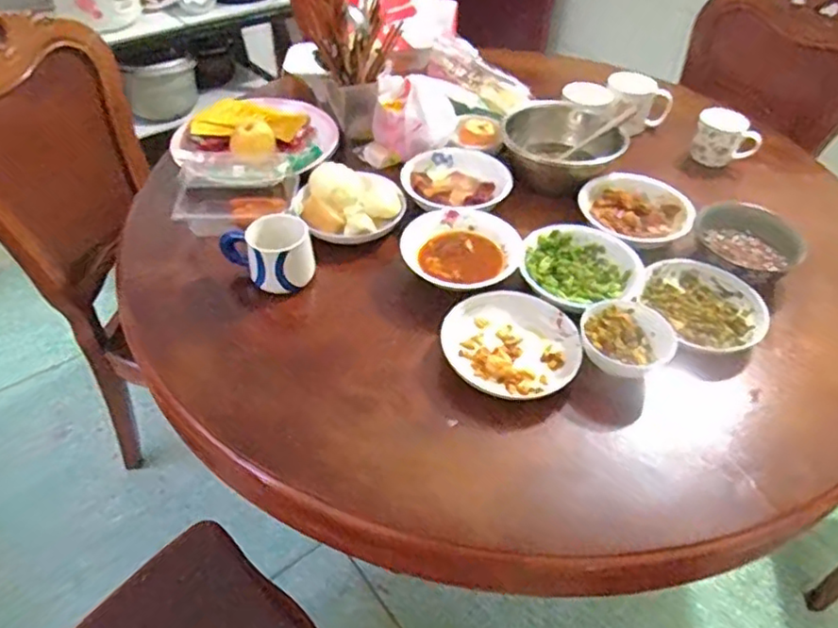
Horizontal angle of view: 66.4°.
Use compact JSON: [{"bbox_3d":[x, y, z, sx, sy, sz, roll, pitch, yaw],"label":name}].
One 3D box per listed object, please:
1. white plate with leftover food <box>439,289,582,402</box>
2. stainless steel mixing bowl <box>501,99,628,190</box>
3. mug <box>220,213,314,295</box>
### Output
[{"bbox_3d":[0.124,0.038,0.860,0.177,0.031,0.164,17,46,14],"label":"white plate with leftover food"},{"bbox_3d":[0.254,-0.293,1.110,0.201,0.079,0.190,-2,45,-5],"label":"stainless steel mixing bowl"},{"bbox_3d":[-0.212,-0.081,0.906,0.127,0.091,0.088,-8,45,-11],"label":"mug"}]

